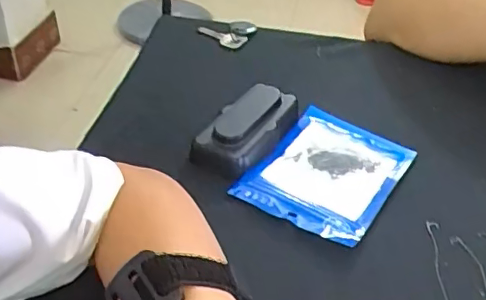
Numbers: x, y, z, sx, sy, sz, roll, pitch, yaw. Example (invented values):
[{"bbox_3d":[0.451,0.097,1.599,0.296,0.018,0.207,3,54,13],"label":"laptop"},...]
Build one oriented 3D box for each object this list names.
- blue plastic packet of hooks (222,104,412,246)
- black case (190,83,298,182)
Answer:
[{"bbox_3d":[0.068,0.015,0.441,0.098,0.007,0.143,23,43,22],"label":"blue plastic packet of hooks"},{"bbox_3d":[0.009,-0.021,0.462,0.053,0.031,0.114,23,43,23],"label":"black case"}]

